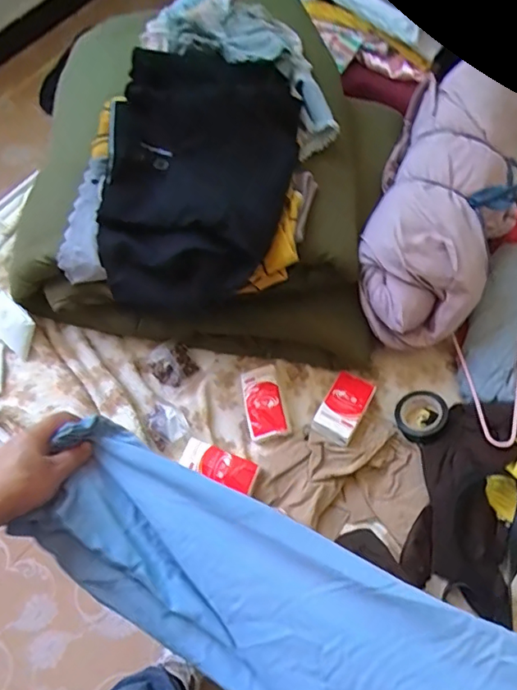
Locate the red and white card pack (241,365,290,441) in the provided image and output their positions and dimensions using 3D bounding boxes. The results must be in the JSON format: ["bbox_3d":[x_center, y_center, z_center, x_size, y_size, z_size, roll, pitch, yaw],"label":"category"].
[{"bbox_3d":[0.007,0.077,0.745,0.053,0.018,0.100,-11,68,-3],"label":"red and white card pack"}]

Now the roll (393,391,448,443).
[{"bbox_3d":[0.221,0.096,0.736,0.069,0.027,0.069,-16,53,23],"label":"roll"}]

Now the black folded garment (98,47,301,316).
[{"bbox_3d":[-0.072,-0.208,0.668,0.215,0.106,0.316,6,79,6],"label":"black folded garment"}]

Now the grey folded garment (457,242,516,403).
[{"bbox_3d":[0.365,-0.036,0.754,0.126,0.036,0.254,19,70,9],"label":"grey folded garment"}]

